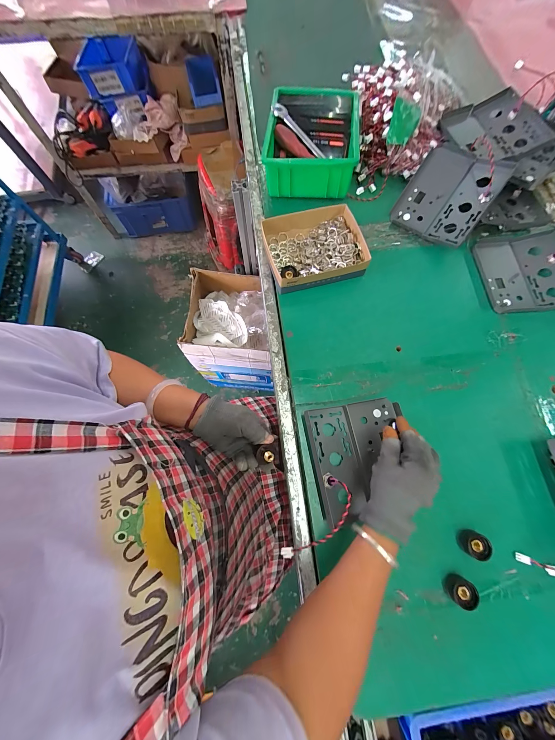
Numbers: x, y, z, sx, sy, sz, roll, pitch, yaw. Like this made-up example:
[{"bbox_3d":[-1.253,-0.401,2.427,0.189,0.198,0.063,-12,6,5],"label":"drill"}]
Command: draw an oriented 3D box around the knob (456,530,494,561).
[{"bbox_3d":[0.263,0.233,0.334,0.026,0.029,0.027,0,71,0],"label":"knob"}]

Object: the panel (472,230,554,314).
[{"bbox_3d":[0.464,-0.188,0.470,0.142,0.033,0.167,-2,71,-1],"label":"panel"}]

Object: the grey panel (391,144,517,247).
[{"bbox_3d":[0.328,-0.342,0.485,0.149,0.030,0.163,33,100,18],"label":"grey panel"}]

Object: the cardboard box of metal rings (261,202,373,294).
[{"bbox_3d":[0.071,-0.228,0.475,0.177,0.047,0.139,-14,72,-5],"label":"cardboard box of metal rings"}]

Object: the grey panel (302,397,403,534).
[{"bbox_3d":[0.124,0.125,0.362,0.148,0.033,0.156,-10,71,-4],"label":"grey panel"}]

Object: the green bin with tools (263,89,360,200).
[{"bbox_3d":[0.071,-0.486,0.525,0.178,0.071,0.259,5,72,1],"label":"green bin with tools"}]

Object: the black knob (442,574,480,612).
[{"bbox_3d":[0.236,0.283,0.318,0.031,0.025,0.034,0,71,0],"label":"black knob"}]

